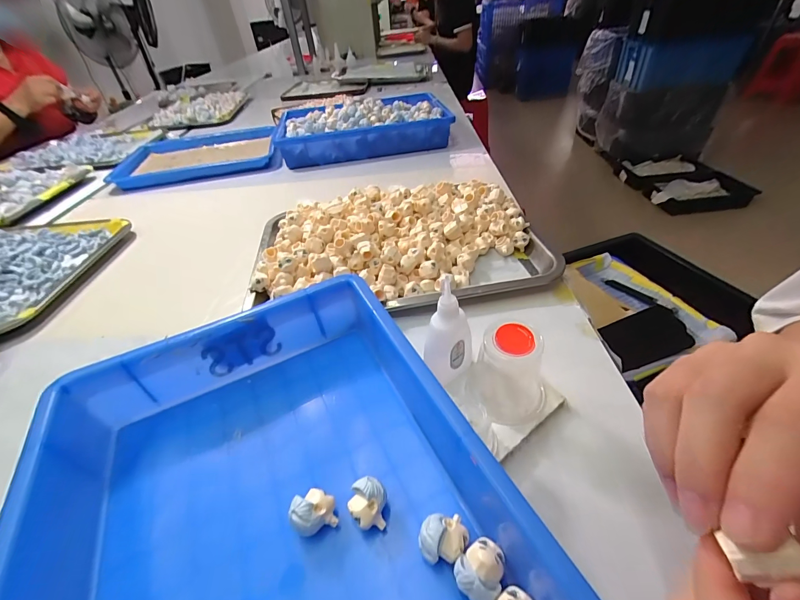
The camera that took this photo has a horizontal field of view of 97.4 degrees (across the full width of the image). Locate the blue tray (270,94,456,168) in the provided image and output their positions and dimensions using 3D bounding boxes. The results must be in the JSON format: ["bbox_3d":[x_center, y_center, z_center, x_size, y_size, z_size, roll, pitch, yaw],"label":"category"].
[{"bbox_3d":[-0.083,-0.386,0.781,0.354,0.073,0.222,-7,41,-4],"label":"blue tray"}]

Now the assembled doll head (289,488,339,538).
[{"bbox_3d":[-0.053,0.132,0.217,0.026,0.024,0.022,-23,44,-22],"label":"assembled doll head"}]

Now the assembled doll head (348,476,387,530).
[{"bbox_3d":[-0.020,0.129,0.220,0.022,0.024,0.025,2,41,6],"label":"assembled doll head"}]

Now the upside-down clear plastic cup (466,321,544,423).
[{"bbox_3d":[0.081,0.051,0.259,0.058,0.073,0.055,-2,40,2],"label":"upside-down clear plastic cup"}]

